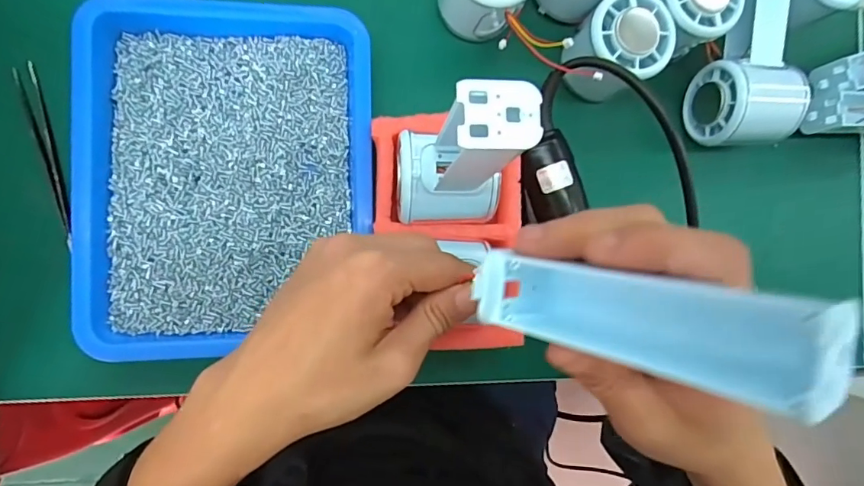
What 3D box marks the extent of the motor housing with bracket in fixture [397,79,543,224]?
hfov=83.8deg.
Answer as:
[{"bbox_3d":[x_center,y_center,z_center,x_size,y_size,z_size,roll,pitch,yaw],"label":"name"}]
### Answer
[{"bbox_3d":[0.014,-0.039,0.242,0.057,0.128,0.050,0,88,-10],"label":"motor housing with bracket in fixture"}]

